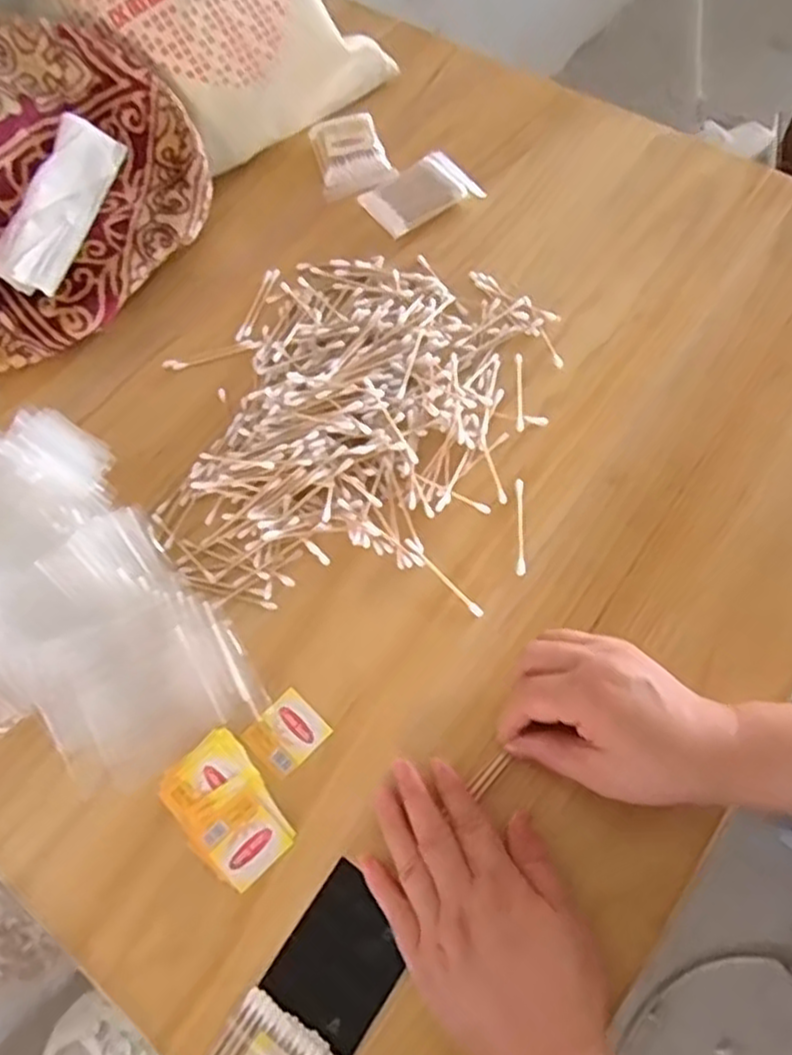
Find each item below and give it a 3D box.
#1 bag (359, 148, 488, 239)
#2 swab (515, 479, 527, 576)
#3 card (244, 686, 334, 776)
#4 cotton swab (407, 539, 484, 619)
[{"bbox_3d":[0.022,-0.287,0.627,0.090,0.012,0.061,-33,69,-13],"label":"bag"},{"bbox_3d":[0.085,-0.002,0.501,0.007,0.004,0.073,2,65,3],"label":"swab"},{"bbox_3d":[-0.067,0.127,0.457,0.039,0.004,0.041,41,73,18],"label":"card"},{"bbox_3d":[0.031,0.032,0.489,0.006,0.004,0.072,-40,70,-15],"label":"cotton swab"}]

